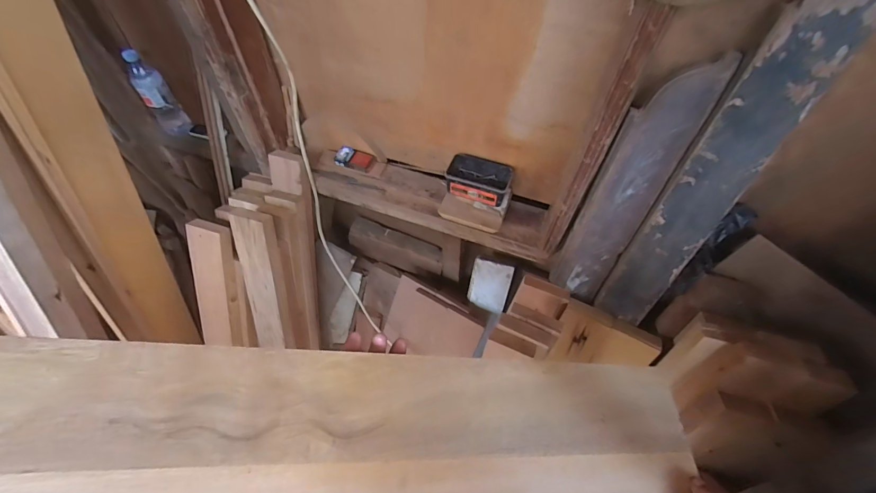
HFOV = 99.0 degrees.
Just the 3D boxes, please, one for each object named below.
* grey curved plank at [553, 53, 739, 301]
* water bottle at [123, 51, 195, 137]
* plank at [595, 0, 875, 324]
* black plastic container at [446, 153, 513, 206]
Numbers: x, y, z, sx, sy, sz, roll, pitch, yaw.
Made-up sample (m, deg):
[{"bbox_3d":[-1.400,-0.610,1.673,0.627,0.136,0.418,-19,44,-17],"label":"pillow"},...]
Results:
[{"bbox_3d":[0.331,-0.082,0.676,0.104,0.481,0.023,27,46,18],"label":"grey curved plank"},{"bbox_3d":[-0.769,-0.410,1.032,0.075,0.255,0.072,-30,61,-20],"label":"water bottle"},{"bbox_3d":[0.413,-0.084,0.588,0.099,0.612,0.017,26,47,20],"label":"plank"},{"bbox_3d":[0.090,-0.153,0.850,0.144,0.051,0.085,17,56,10],"label":"black plastic container"}]

